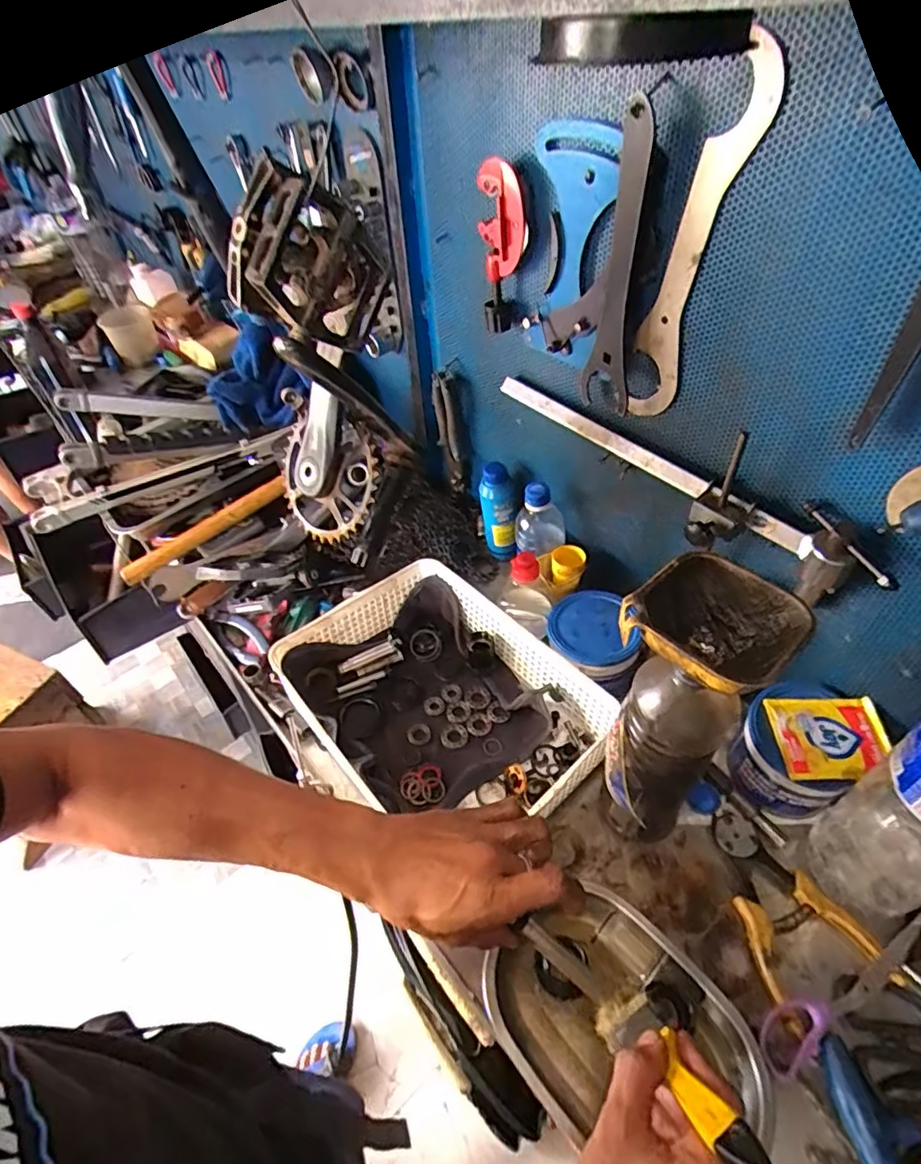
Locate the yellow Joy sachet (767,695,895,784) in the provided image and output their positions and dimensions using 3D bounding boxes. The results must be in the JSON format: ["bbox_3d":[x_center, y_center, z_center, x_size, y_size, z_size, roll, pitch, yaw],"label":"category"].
[{"bbox_3d":[0.342,0.143,0.527,0.095,0.013,0.077,0,46,5],"label":"yellow Joy sachet"}]

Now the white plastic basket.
[{"bbox_3d":[-0.017,0.132,0.637,0.248,0.075,0.326,-37,54,-27],"label":"white plastic basket"}]

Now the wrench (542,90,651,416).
[{"bbox_3d":[0.113,-0.274,0.506,0.016,0.237,0.111,-35,50,-18],"label":"wrench"}]

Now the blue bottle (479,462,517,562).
[{"bbox_3d":[0.053,-0.095,0.792,0.046,0.144,0.039,-3,46,2],"label":"blue bottle"}]

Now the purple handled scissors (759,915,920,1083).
[{"bbox_3d":[0.316,0.326,0.464,0.197,0.015,0.034,-24,49,-17],"label":"purple handled scissors"}]

